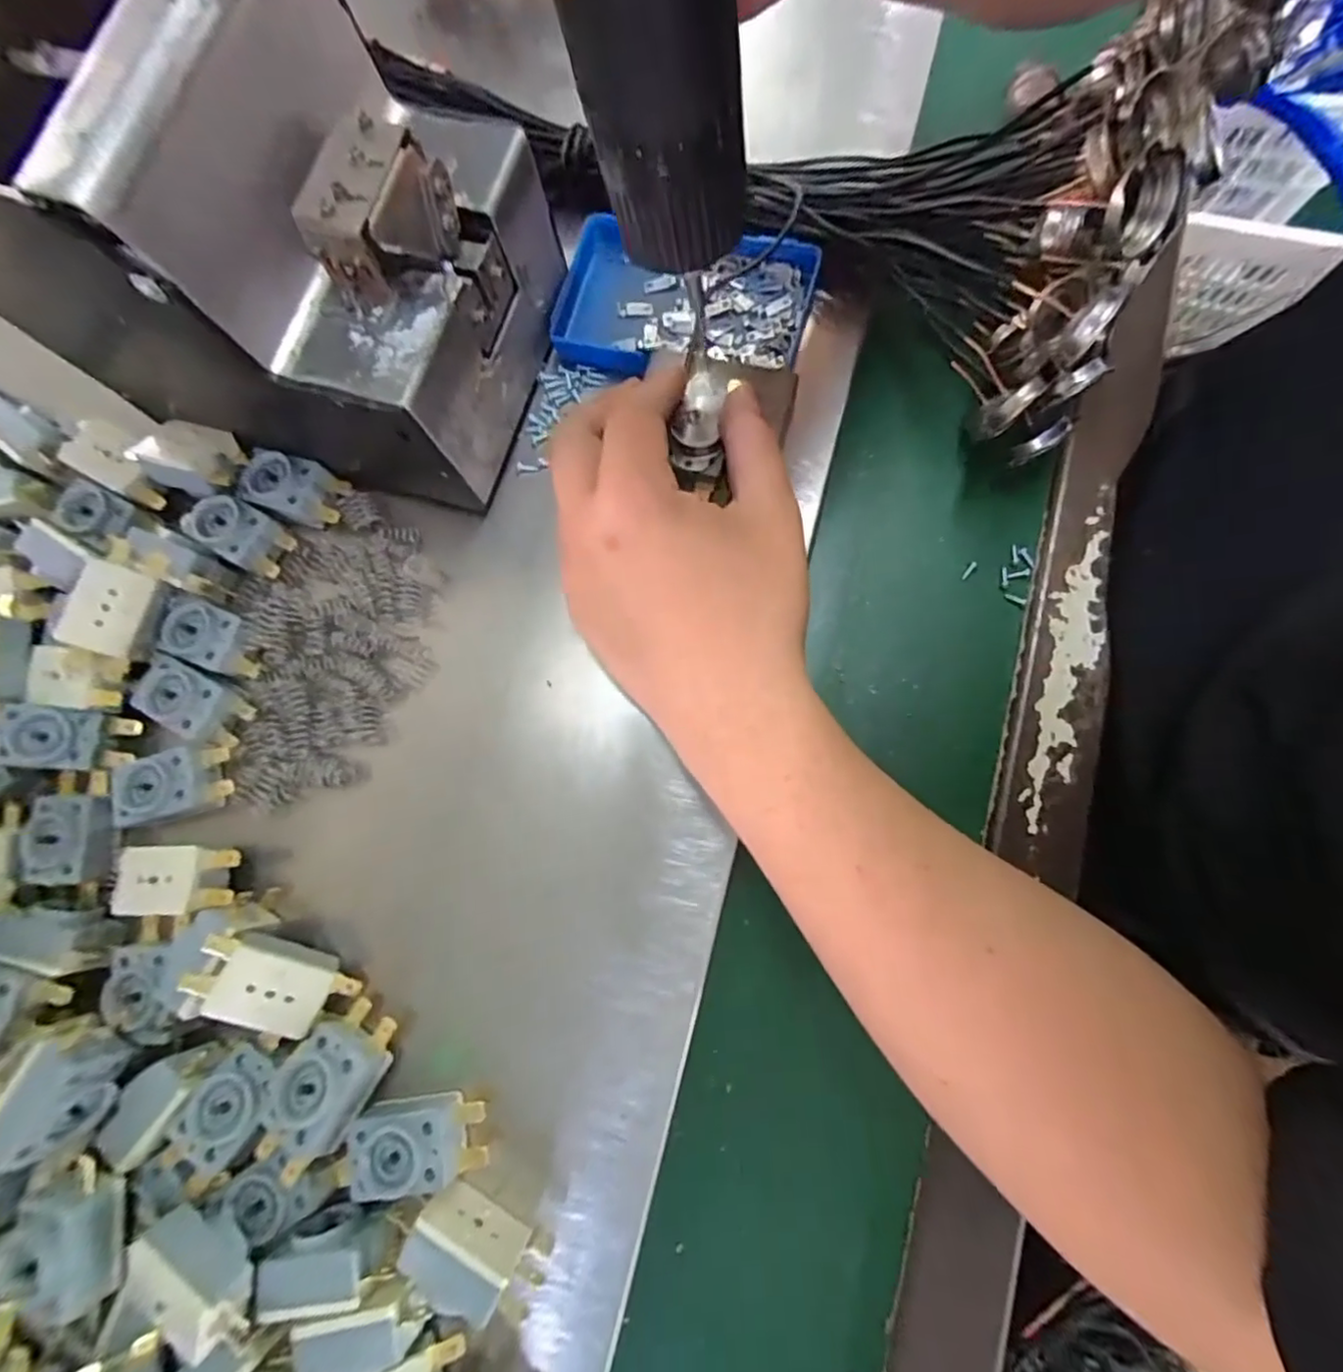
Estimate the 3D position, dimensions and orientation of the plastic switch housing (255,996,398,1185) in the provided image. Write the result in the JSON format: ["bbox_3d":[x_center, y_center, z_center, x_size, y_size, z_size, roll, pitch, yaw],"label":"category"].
[{"bbox_3d":[-0.131,0.149,0.233,0.034,0.015,0.055,28,83,9],"label":"plastic switch housing"}]

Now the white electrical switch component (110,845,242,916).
[{"bbox_3d":[-0.203,0.079,0.256,0.048,0.011,0.027,0,80,4],"label":"white electrical switch component"}]

